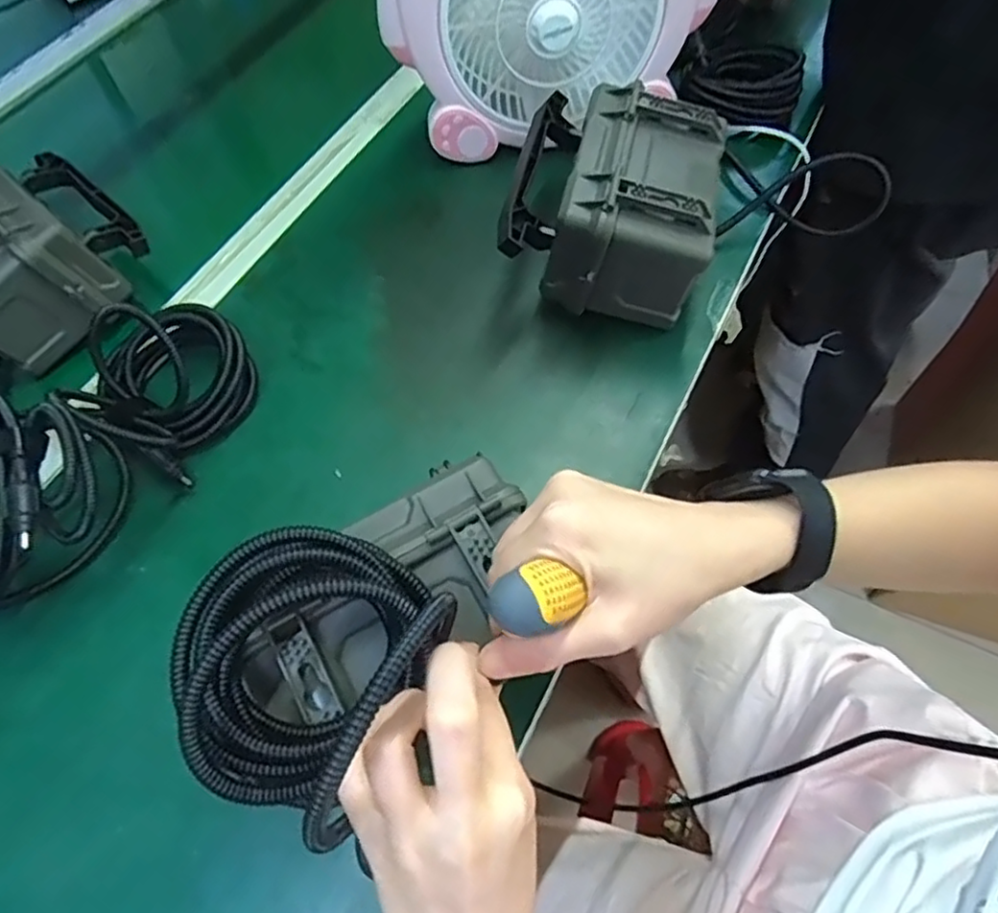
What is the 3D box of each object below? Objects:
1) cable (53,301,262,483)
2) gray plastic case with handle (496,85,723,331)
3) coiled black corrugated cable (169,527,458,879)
[{"bbox_3d":[-0.250,-0.065,0.479,0.109,0.082,0.123,21,64,14],"label":"cable"},{"bbox_3d":[0.089,-0.194,0.519,0.147,0.119,0.151,10,62,8],"label":"gray plastic case with handle"},{"bbox_3d":[-0.084,0.088,0.278,0.101,0.052,0.113,15,62,11],"label":"coiled black corrugated cable"}]

